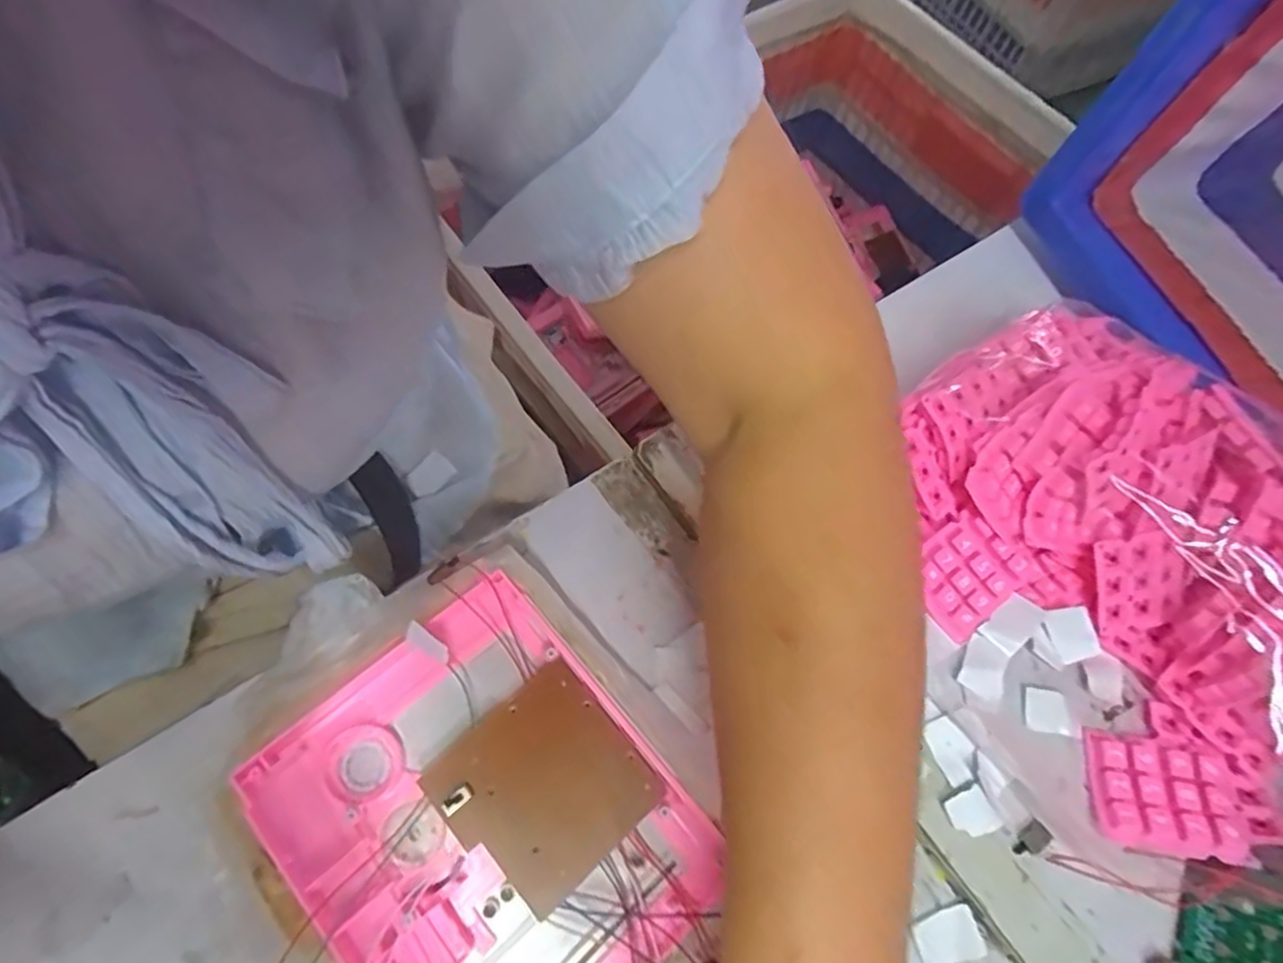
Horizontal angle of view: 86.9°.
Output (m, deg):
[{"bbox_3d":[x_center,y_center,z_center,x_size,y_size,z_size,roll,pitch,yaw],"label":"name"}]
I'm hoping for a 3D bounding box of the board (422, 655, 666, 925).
[{"bbox_3d":[-0.040,0.125,0.279,0.072,0.005,0.073,-37,76,-22],"label":"board"}]

